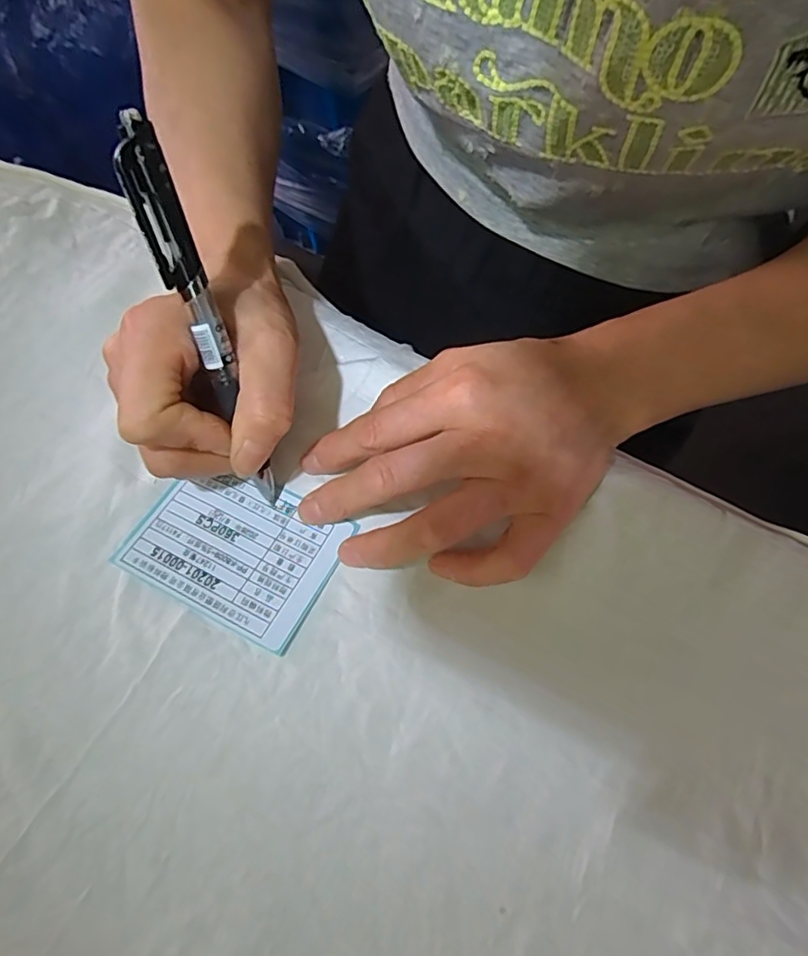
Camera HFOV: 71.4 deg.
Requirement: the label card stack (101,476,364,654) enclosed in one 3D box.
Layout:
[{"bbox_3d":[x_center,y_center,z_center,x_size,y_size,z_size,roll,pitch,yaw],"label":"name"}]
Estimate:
[{"bbox_3d":[-0.071,0.028,0.236,0.083,0.005,0.059,24,66,12],"label":"label card stack"}]

